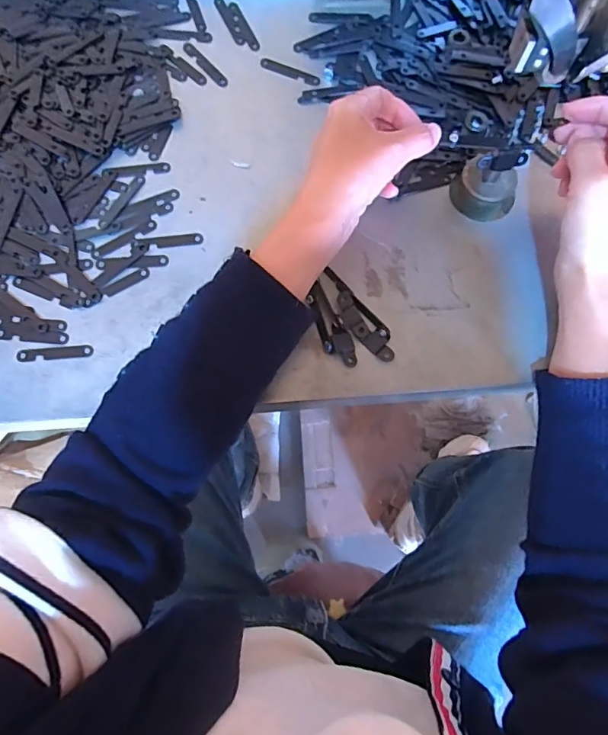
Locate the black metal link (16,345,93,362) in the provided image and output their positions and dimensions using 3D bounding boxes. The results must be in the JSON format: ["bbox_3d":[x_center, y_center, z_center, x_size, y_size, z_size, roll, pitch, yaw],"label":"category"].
[{"bbox_3d":[-0.174,-0.010,0.343,0.051,0.005,0.009,-5,76,0],"label":"black metal link"}]

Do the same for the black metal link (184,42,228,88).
[{"bbox_3d":[-0.082,-0.250,0.401,0.010,0.004,0.052,-40,78,-9],"label":"black metal link"}]

